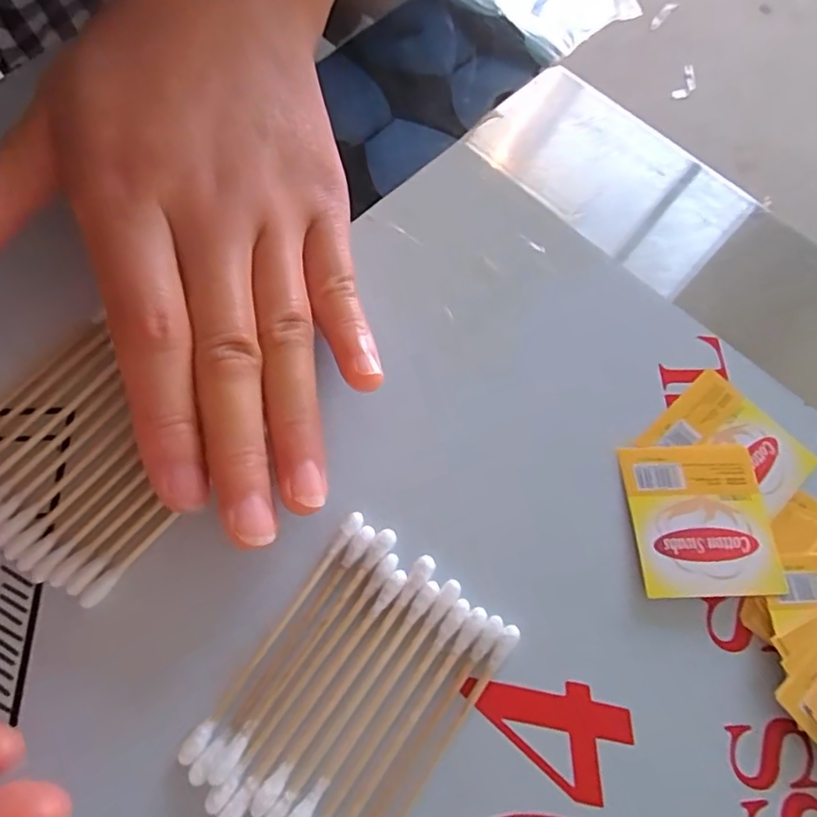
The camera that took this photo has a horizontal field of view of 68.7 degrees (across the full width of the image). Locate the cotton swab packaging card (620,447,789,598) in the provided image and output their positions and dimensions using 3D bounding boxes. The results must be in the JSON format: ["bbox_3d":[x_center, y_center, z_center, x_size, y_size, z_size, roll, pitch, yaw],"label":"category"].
[{"bbox_3d":[0.084,0.031,0.173,0.039,0.004,0.044,-2,71,-4],"label":"cotton swab packaging card"}]

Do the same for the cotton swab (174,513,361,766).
[{"bbox_3d":[-0.034,0.056,0.152,0.005,0.004,0.071,33,70,10],"label":"cotton swab"}]

